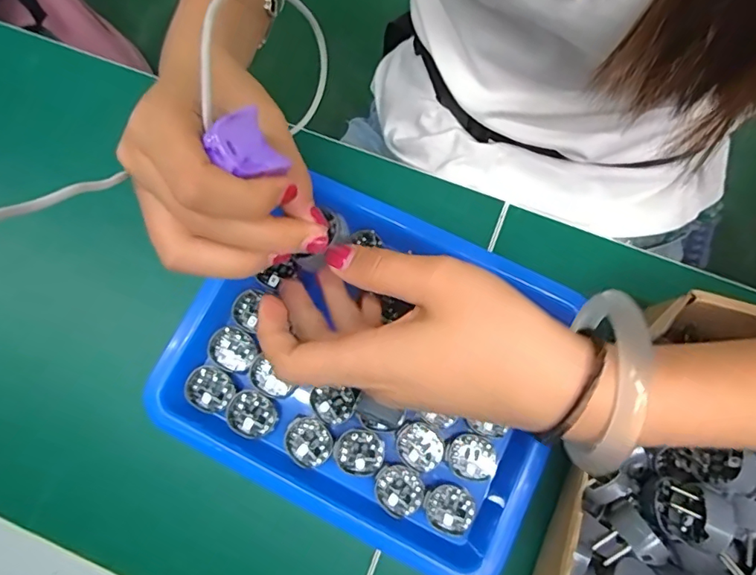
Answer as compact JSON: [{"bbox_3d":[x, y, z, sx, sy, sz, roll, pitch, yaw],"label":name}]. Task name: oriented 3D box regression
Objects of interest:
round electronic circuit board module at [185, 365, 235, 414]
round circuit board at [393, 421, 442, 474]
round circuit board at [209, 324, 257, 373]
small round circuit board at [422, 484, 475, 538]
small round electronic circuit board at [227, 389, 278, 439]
[{"bbox_3d":[-0.099,0.060,0.297,0.027,0.004,0.025,0,72,-1],"label":"round electronic circuit board module"},{"bbox_3d":[0.024,0.091,0.289,0.024,0.004,0.028,-38,77,-12],"label":"round circuit board"},{"bbox_3d":[-0.087,0.037,0.303,0.027,0.006,0.026,0,72,-1],"label":"round circuit board"},{"bbox_3d":[0.039,0.123,0.281,0.027,0.004,0.025,0,72,-1],"label":"small round circuit board"},{"bbox_3d":[-0.073,0.073,0.293,0.028,0.005,0.025,26,73,7],"label":"small round electronic circuit board"}]

